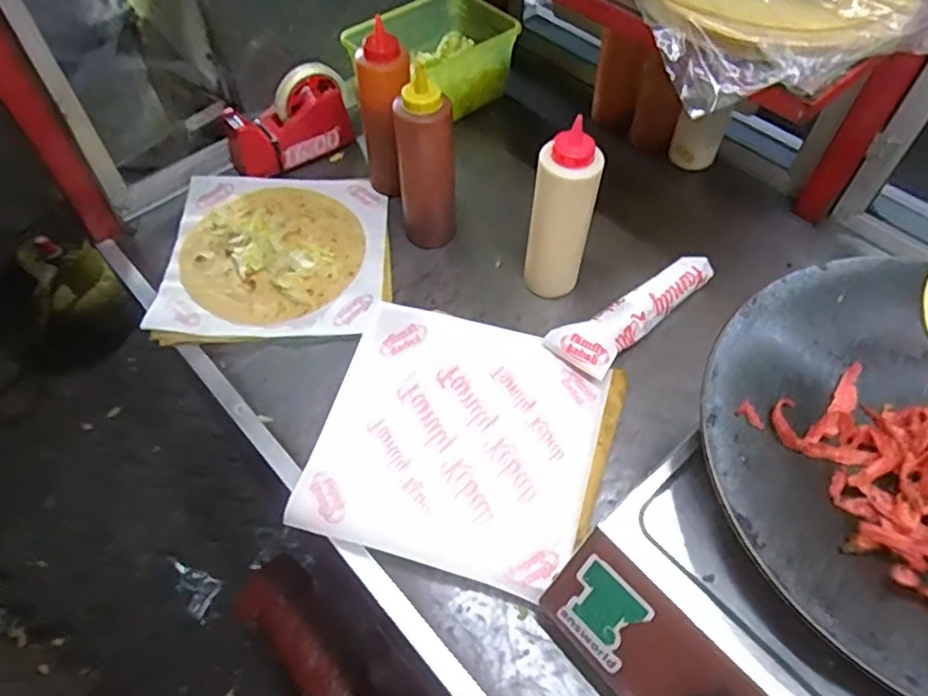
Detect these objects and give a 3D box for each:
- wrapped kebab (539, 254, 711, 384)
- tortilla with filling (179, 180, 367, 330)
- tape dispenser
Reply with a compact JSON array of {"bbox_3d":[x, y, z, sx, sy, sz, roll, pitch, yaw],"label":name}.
[{"bbox_3d":[0.181,-0.043,0.669,0.205,0.038,0.074,-38,64,-24],"label":"wrapped kebab"},{"bbox_3d":[-0.228,-0.120,0.738,0.202,0.011,0.215,0,54,0],"label":"tortilla with filling"},{"bbox_3d":[-0.224,-0.295,0.798,0.170,0.092,0.060,-27,60,-18],"label":"tape dispenser"}]

